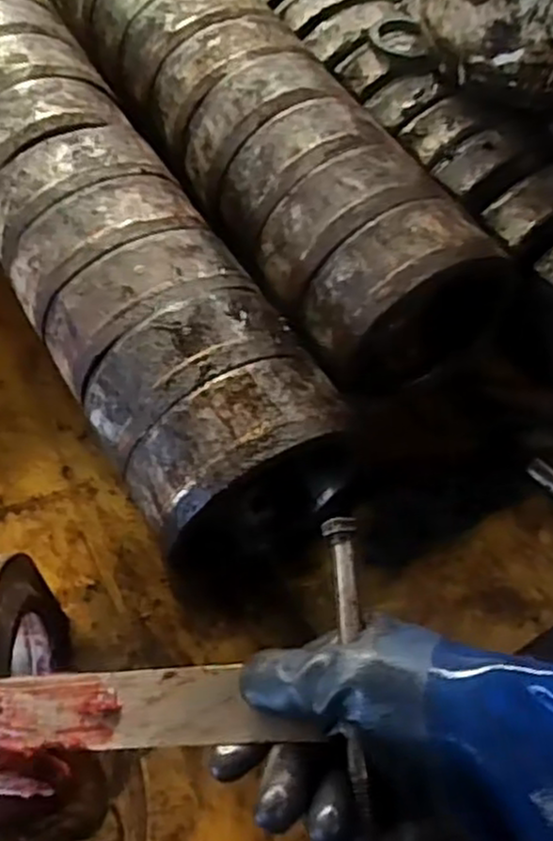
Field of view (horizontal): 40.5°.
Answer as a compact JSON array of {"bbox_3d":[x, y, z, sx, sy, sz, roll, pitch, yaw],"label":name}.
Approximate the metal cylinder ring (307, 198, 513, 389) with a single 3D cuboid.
[{"bbox_3d":[0.150,-0.134,0.846,0.239,0.210,0.097,-20,62,-10],"label":"metal cylinder ring"}]

